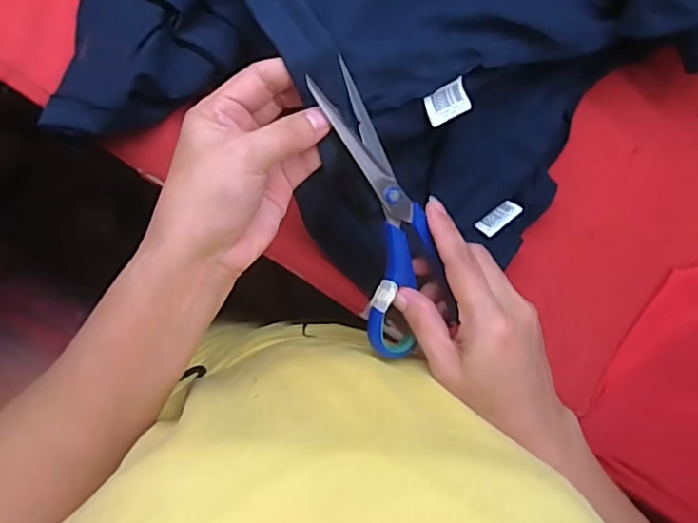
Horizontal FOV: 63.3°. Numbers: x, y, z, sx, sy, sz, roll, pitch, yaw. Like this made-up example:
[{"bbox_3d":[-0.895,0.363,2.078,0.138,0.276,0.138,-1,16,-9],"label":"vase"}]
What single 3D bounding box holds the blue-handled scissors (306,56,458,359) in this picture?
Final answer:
[{"bbox_3d":[0.021,-0.026,0.326,0.054,0.018,0.166,-17,107,-5],"label":"blue-handled scissors"}]

